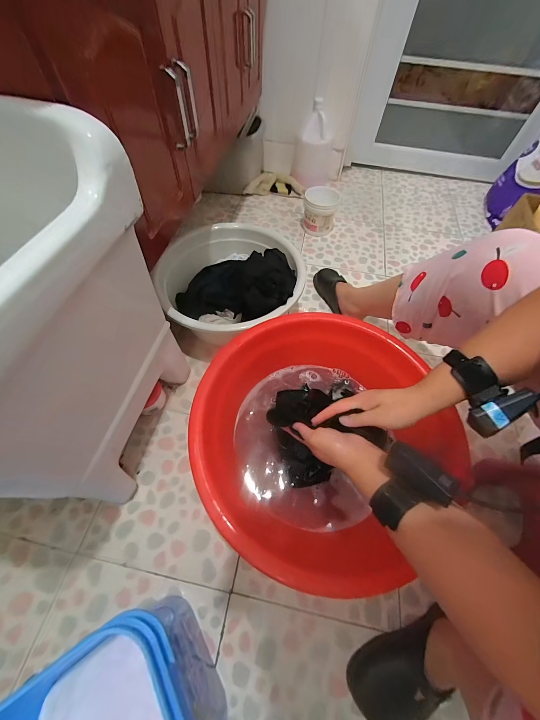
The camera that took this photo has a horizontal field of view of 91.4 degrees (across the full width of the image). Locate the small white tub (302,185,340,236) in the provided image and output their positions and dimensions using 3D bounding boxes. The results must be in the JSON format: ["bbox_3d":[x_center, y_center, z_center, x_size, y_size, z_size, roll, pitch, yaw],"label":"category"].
[{"bbox_3d":[0.180,-0.538,0.958,0.121,0.129,0.101,13,61,6],"label":"small white tub"}]

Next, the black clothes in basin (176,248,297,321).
[{"bbox_3d":[-0.088,-0.205,0.714,0.305,0.124,0.210,11,62,3],"label":"black clothes in basin"}]

